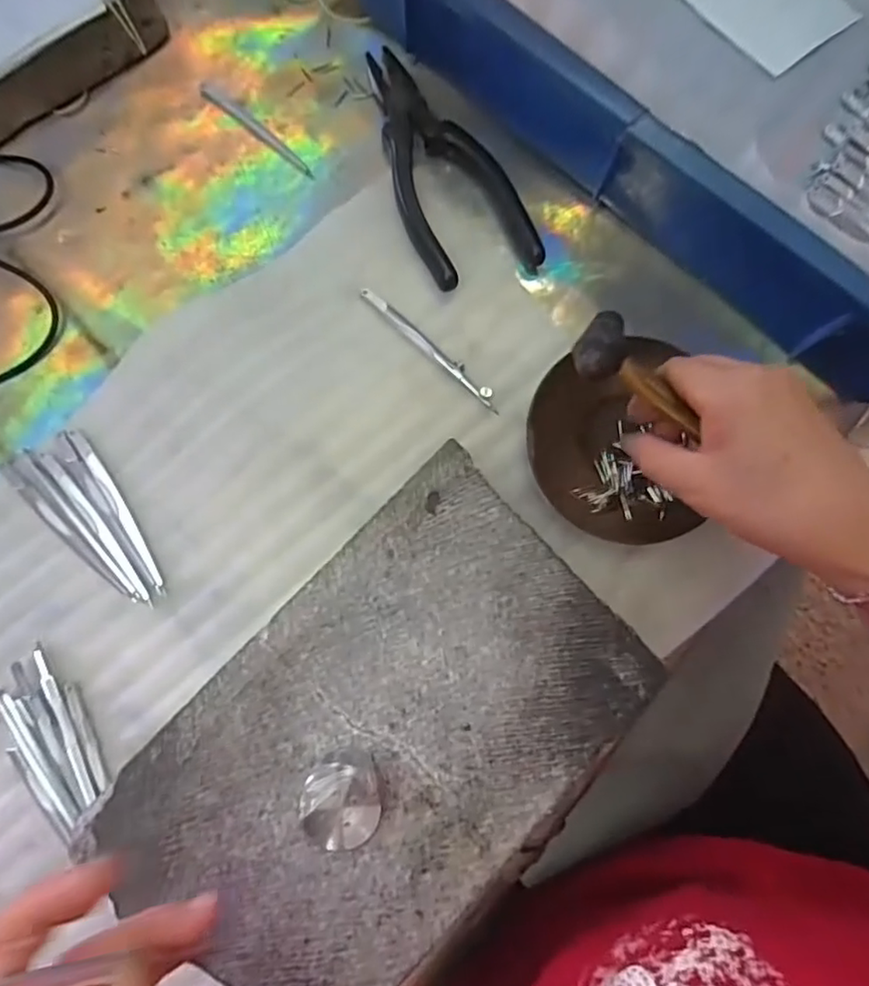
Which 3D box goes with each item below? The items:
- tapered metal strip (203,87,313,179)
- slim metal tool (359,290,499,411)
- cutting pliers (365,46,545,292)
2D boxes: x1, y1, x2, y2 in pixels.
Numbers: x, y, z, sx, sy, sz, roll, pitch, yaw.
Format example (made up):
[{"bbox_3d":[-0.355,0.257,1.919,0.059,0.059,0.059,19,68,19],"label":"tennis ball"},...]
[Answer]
[{"bbox_3d":[-0.110,-0.225,0.371,0.092,0.004,0.009,39,83,5],"label":"tapered metal strip"},{"bbox_3d":[-0.002,-0.086,0.352,0.105,0.006,0.009,42,83,6],"label":"slim metal tool"},{"bbox_3d":[0.003,-0.200,0.363,0.067,0.017,0.159,-24,82,-4],"label":"cutting pliers"}]

